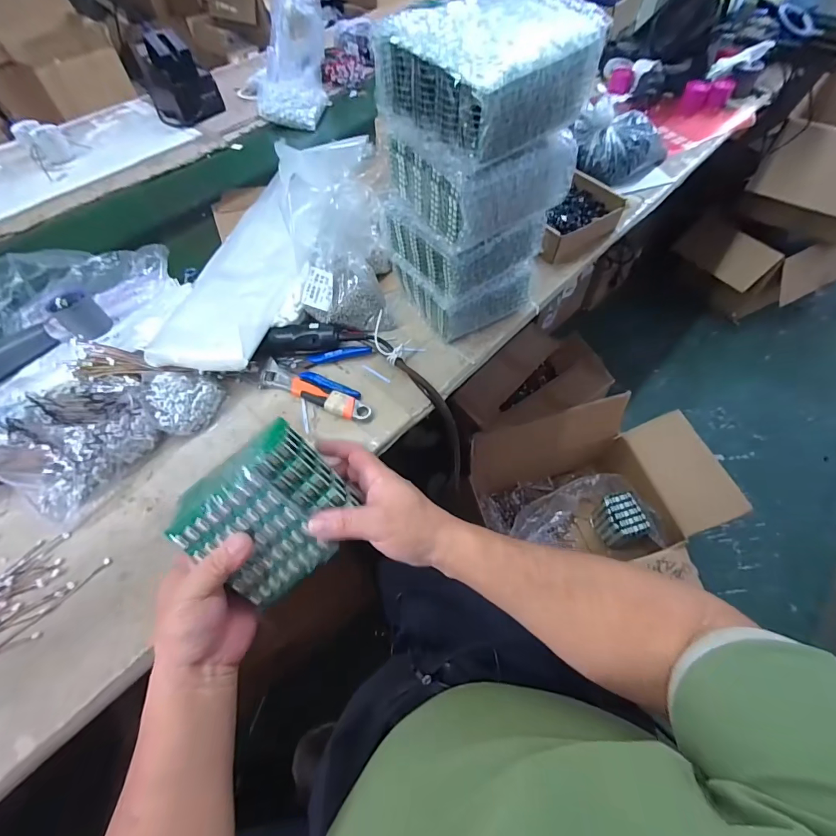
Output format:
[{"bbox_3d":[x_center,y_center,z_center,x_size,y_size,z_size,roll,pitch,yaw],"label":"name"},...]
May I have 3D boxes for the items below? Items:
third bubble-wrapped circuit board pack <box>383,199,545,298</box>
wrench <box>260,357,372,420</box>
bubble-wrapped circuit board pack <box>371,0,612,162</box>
[{"bbox_3d":[0.061,-0.248,0.534,0.150,0.082,0.136,-33,61,-17],"label":"third bubble-wrapped circuit board pack"},{"bbox_3d":[-0.142,-0.033,0.539,0.167,0.013,0.036,23,61,17],"label":"wrench"},{"bbox_3d":[0.066,-0.331,0.384,0.158,0.080,0.145,-35,62,-18],"label":"bubble-wrapped circuit board pack"}]

